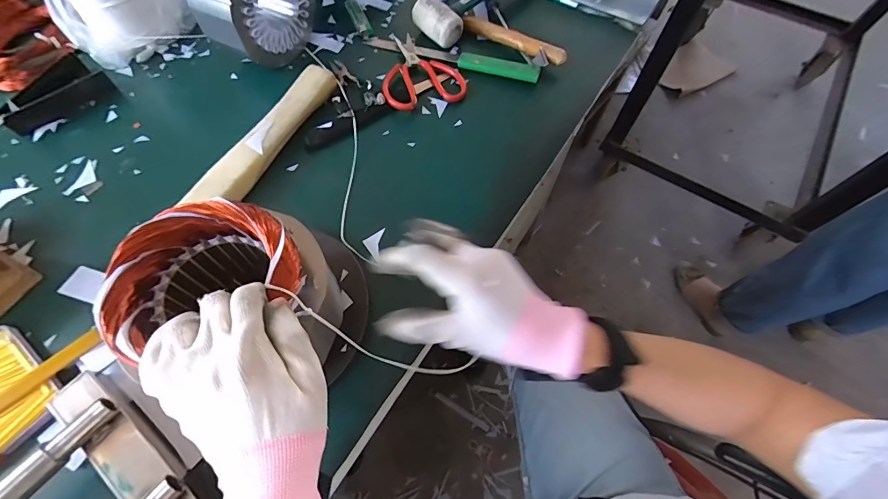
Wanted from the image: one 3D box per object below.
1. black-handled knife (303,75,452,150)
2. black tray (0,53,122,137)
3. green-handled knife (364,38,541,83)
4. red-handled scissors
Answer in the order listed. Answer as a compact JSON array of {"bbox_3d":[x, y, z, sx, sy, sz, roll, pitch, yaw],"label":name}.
[{"bbox_3d":[-0.086,-0.191,0.525,0.219,0.013,0.031,-33,68,-16],"label":"black-handled knife"},{"bbox_3d":[-0.525,-0.214,0.521,0.126,0.031,0.074,-38,70,-18],"label":"black tray"},{"bbox_3d":[0.009,-0.283,0.564,0.262,0.010,0.028,16,64,7],"label":"green-handled knife"},{"bbox_3d":[-0.031,-0.261,0.553,0.113,0.009,0.152,-6,63,-4],"label":"red-handled scissors"}]

